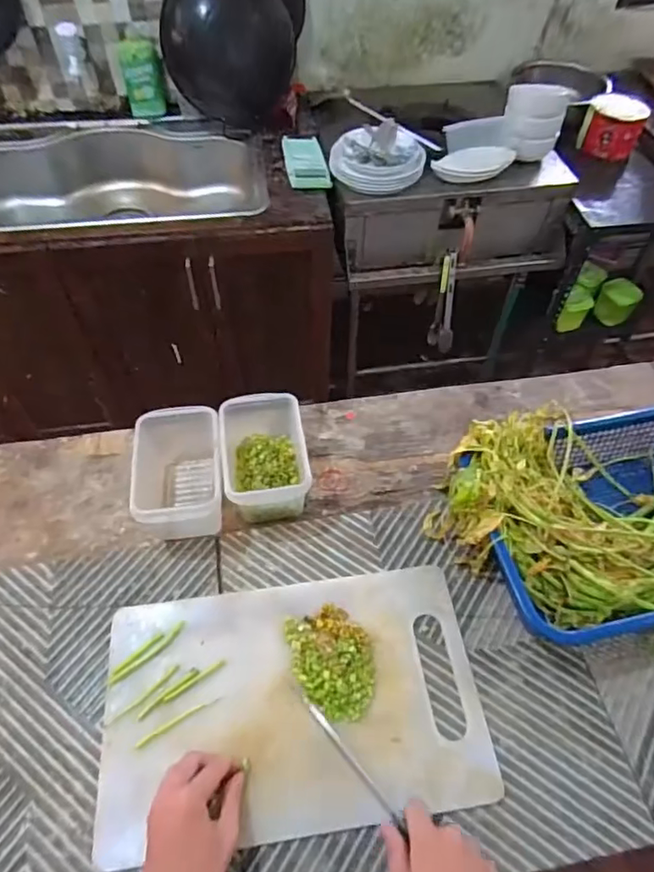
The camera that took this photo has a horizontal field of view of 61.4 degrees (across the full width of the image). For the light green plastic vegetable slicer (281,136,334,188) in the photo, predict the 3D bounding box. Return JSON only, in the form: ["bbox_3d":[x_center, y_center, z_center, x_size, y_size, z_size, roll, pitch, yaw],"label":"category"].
[{"bbox_3d":[-0.059,-0.719,1.434,0.102,0.018,0.245,-9,55,-6],"label":"light green plastic vegetable slicer"}]

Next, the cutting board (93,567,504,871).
[{"bbox_3d":[-0.036,0.282,0.595,0.392,0.015,0.244,-6,55,-4],"label":"cutting board"}]

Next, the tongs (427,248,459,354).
[{"bbox_3d":[0.320,-0.347,1.469,0.070,0.279,0.091,14,56,10],"label":"tongs"}]

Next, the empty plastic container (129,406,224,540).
[{"bbox_3d":[-0.187,0.050,0.720,0.104,0.096,0.175,-4,55,-3],"label":"empty plastic container"}]

